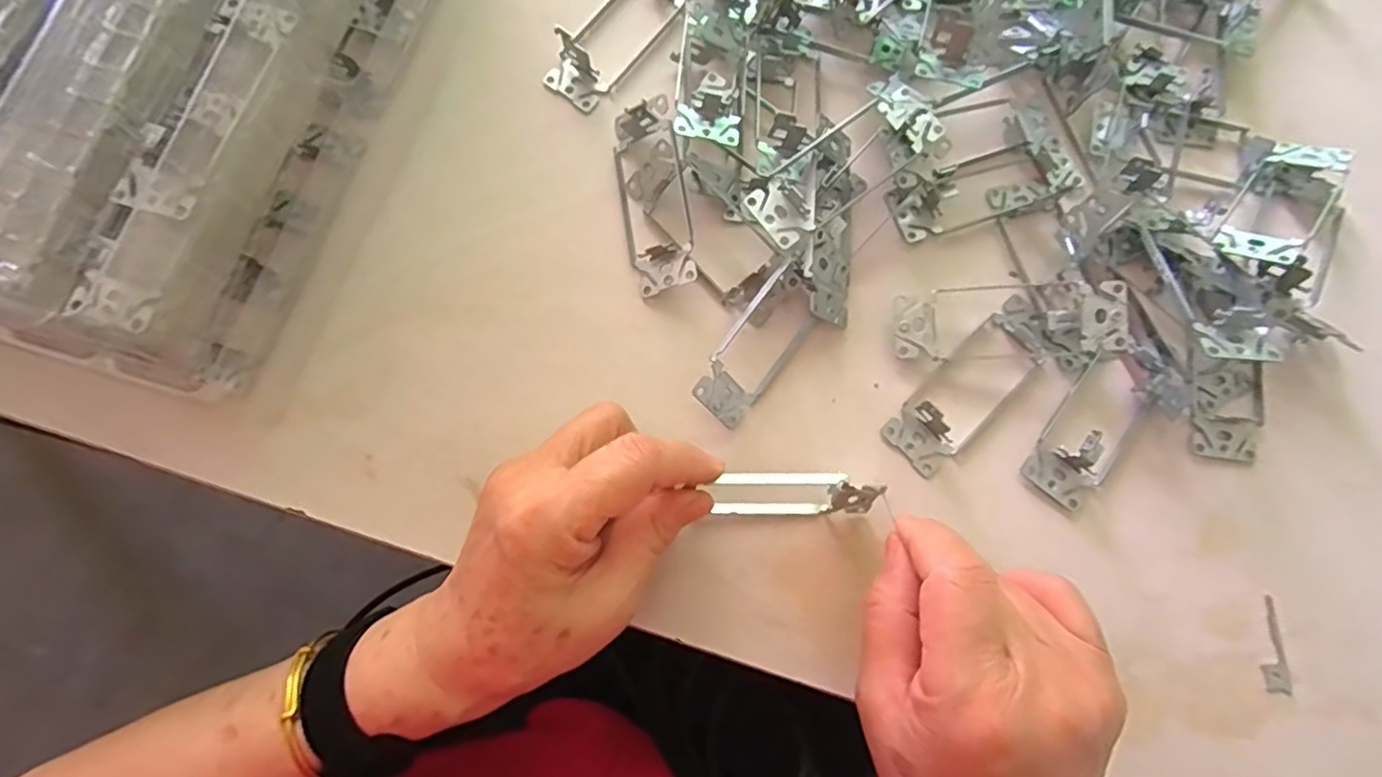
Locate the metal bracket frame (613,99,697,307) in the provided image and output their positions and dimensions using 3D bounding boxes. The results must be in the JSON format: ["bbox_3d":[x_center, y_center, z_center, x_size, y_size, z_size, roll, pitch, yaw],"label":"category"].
[{"bbox_3d":[-0.020,-0.101,0.328,0.034,0.032,0.102,-9,79,-2],"label":"metal bracket frame"}]

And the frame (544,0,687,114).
[{"bbox_3d":[-0.040,-0.208,0.359,0.039,0.022,0.107,37,81,6],"label":"frame"}]

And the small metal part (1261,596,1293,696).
[{"bbox_3d":[0.276,0.122,0.302,0.012,0.004,0.043,-1,79,-1],"label":"small metal part"}]

